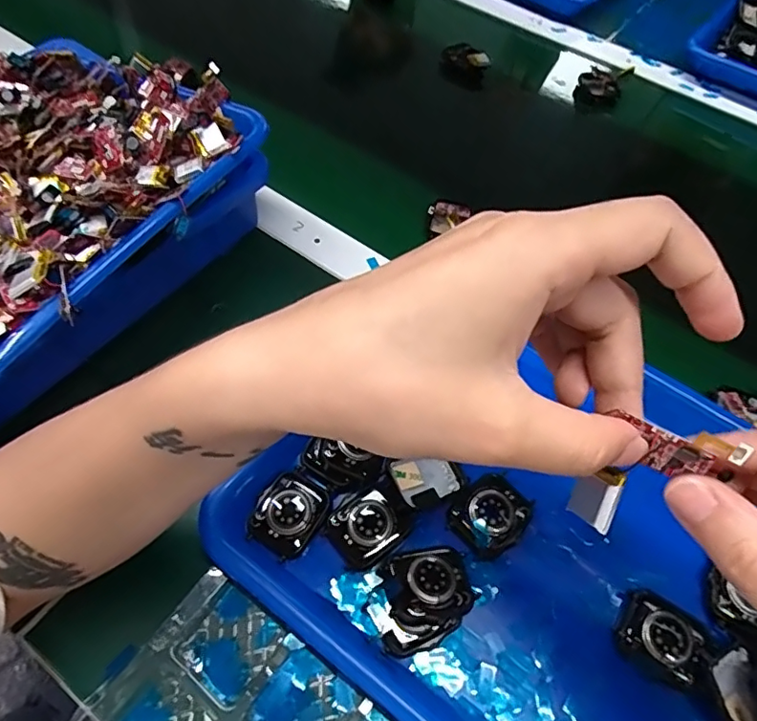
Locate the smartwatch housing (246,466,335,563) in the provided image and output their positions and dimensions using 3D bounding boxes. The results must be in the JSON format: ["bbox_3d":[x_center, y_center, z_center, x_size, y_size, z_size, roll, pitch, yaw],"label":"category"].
[{"bbox_3d":[-0.049,0.085,0.304,0.036,0.006,0.046,30,61,14],"label":"smartwatch housing"}]

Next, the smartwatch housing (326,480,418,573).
[{"bbox_3d":[-0.004,0.090,0.300,0.043,0.007,0.036,-35,66,-22],"label":"smartwatch housing"}]

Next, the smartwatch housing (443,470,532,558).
[{"bbox_3d":[0.065,0.087,0.307,0.038,0.012,0.044,37,63,18],"label":"smartwatch housing"}]

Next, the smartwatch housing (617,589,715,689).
[{"bbox_3d":[0.149,0.143,0.280,0.041,0.014,0.035,31,61,15],"label":"smartwatch housing"}]

